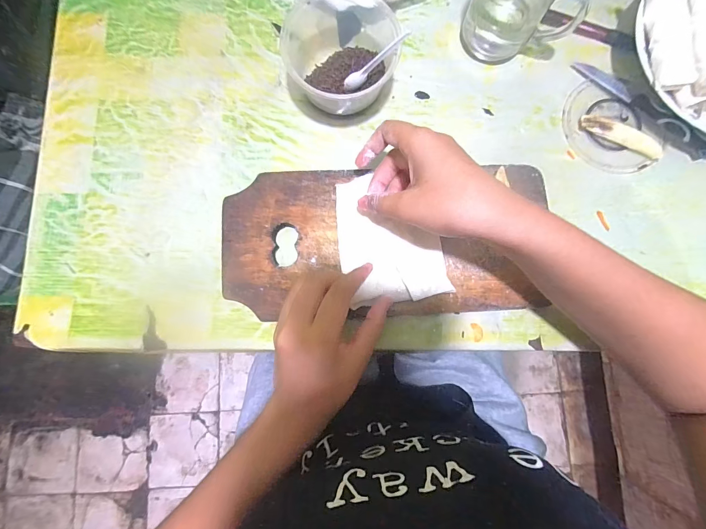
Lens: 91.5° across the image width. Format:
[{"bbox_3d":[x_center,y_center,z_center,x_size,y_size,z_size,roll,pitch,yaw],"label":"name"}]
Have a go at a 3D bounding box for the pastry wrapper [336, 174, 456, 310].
[{"bbox_3d":[0.032,-0.025,0.310,0.089,0.011,0.118,-9,75,-4],"label":"pastry wrapper"}]

